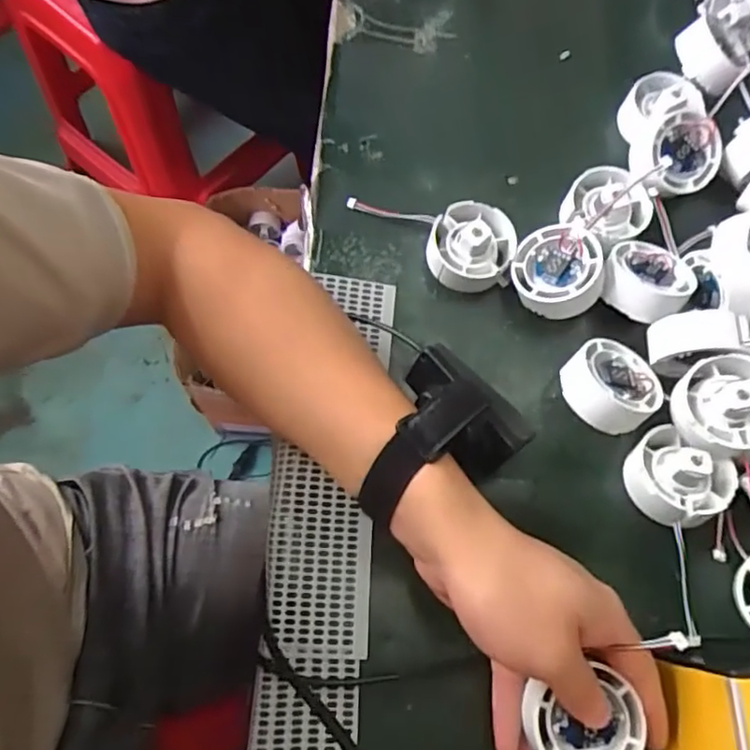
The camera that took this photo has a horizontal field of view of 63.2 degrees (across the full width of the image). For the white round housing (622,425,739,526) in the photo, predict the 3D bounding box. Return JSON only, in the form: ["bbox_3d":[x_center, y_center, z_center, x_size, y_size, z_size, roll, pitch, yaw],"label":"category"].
[{"bbox_3d":[0.172,0.059,0.348,0.054,0.032,0.049,39,74,10],"label":"white round housing"}]

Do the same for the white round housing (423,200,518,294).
[{"bbox_3d":[0.064,-0.085,0.398,0.053,0.033,0.052,1,71,-2],"label":"white round housing"}]

